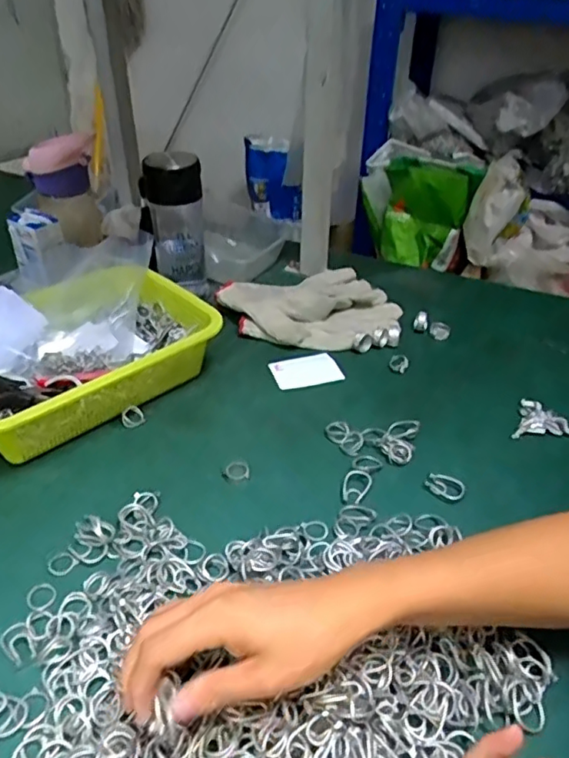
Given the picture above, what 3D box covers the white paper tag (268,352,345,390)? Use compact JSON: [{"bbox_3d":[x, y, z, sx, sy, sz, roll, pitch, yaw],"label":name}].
[{"bbox_3d":[0.024,-0.009,0.672,0.074,0.005,0.054,-12,43,-12],"label":"white paper tag"}]

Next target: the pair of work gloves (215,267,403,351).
[{"bbox_3d":[0.037,-0.091,0.755,0.217,0.023,0.158,-7,38,-13],"label":"pair of work gloves"}]

